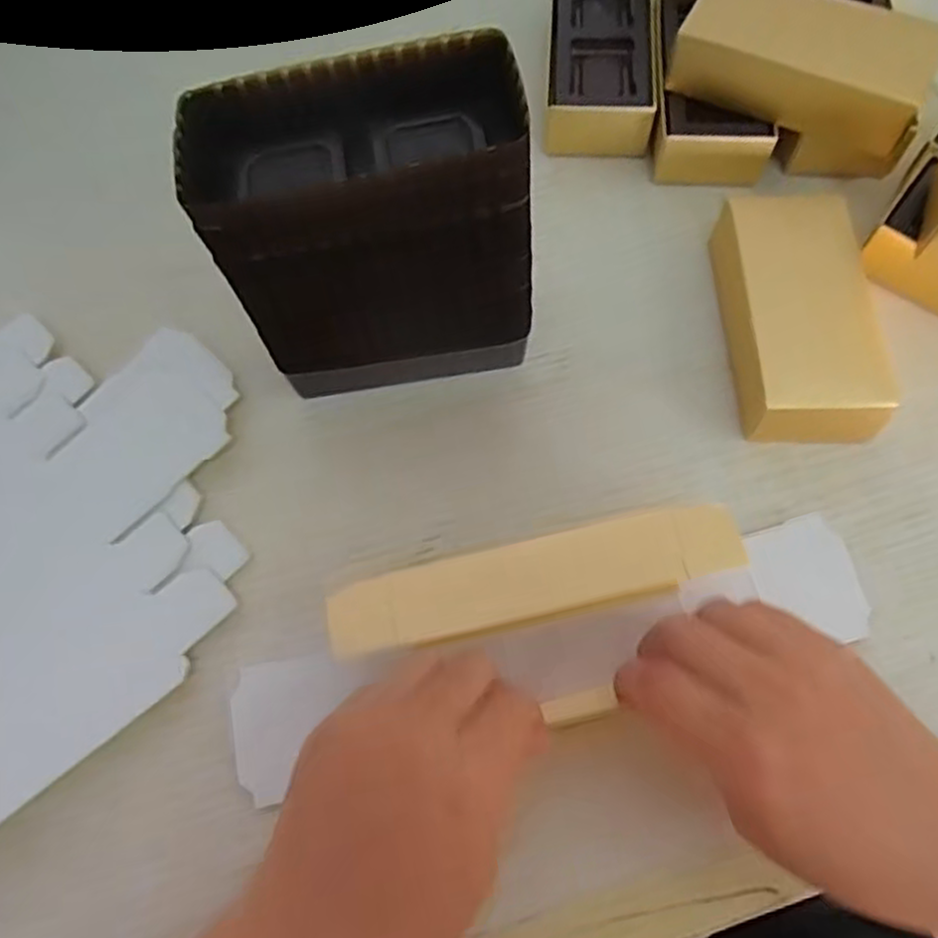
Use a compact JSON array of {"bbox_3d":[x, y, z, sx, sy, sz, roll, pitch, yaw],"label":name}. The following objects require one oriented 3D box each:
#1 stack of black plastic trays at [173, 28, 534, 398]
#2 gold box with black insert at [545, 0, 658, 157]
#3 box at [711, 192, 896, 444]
[{"bbox_3d":[-0.035,-0.088,0.294,0.117,0.123,0.064,-9,66,-2],"label":"stack of black plastic trays"},{"bbox_3d":[0.072,-0.225,0.401,0.055,0.029,0.116,2,67,3],"label":"gold box with black insert"},{"bbox_3d":[0.145,-0.066,0.326,0.058,0.034,0.122,-1,66,2],"label":"box"}]

